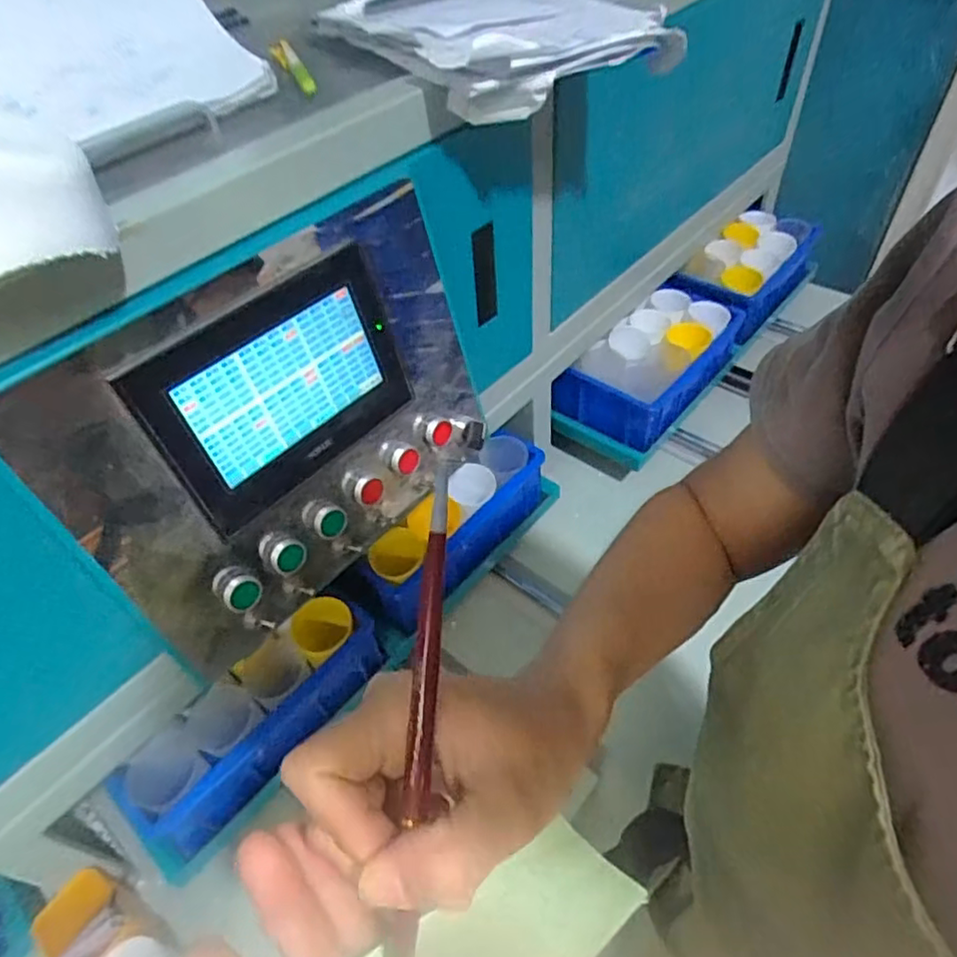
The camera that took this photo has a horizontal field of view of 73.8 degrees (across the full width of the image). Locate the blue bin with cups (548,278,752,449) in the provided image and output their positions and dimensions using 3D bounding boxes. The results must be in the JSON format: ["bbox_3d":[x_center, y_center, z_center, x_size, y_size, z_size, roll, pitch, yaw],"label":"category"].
[{"bbox_3d":[0.277,-0.178,0.980,0.328,0.111,0.146,-37,55,-25],"label":"blue bin with cups"}]

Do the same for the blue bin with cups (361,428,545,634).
[{"bbox_3d":[-0.019,0.049,0.807,0.264,0.132,0.091,-42,57,-13],"label":"blue bin with cups"}]

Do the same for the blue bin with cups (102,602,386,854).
[{"bbox_3d":[-0.220,0.236,0.656,0.096,0.080,0.275,33,59,29],"label":"blue bin with cups"}]

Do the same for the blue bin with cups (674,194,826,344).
[{"bbox_3d":[0.461,-0.353,1.088,0.142,0.091,0.290,35,60,30],"label":"blue bin with cups"}]

